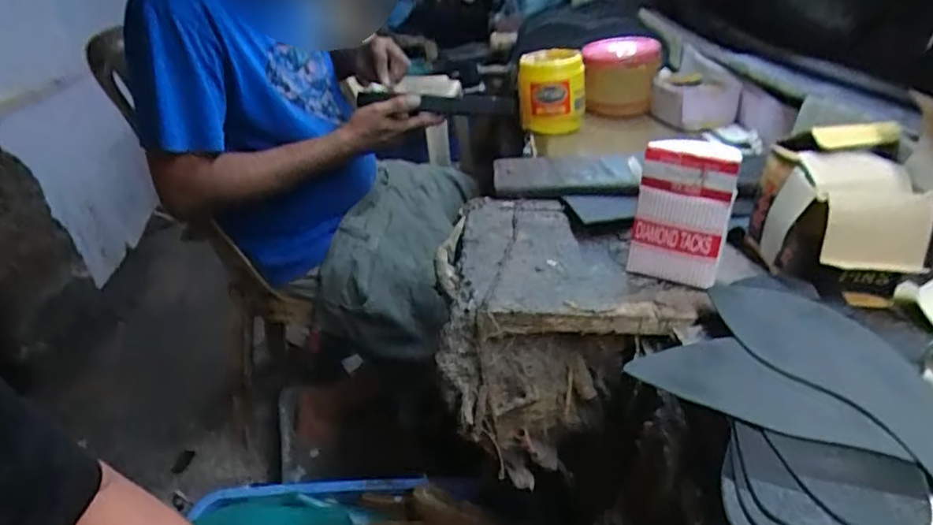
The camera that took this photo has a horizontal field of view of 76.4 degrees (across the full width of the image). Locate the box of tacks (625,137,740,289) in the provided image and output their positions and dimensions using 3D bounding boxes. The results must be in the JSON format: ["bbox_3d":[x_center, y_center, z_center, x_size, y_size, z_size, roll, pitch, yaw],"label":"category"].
[{"bbox_3d":[0.180,-0.040,0.500,0.072,0.123,0.024,14,35,29],"label":"box of tacks"}]

